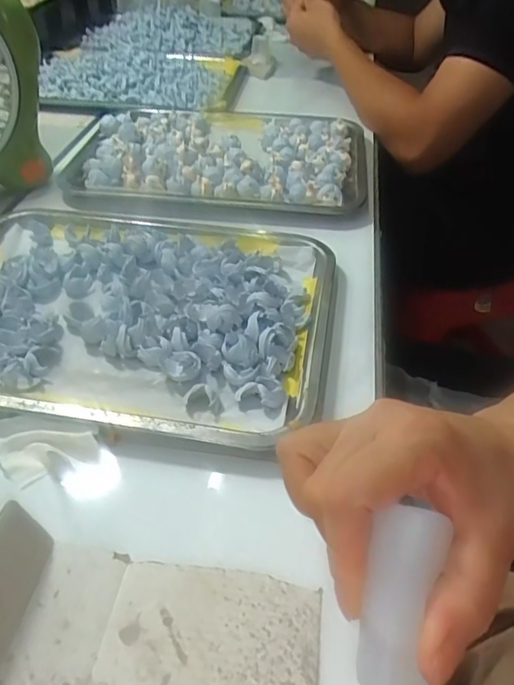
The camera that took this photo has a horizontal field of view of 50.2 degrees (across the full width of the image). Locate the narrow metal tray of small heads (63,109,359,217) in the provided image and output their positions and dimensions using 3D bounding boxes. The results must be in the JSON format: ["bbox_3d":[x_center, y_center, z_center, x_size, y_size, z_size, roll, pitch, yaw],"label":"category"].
[{"bbox_3d":[-0.042,-0.239,0.674,0.343,0.030,0.254,6,43,5],"label":"narrow metal tray of small heads"}]

